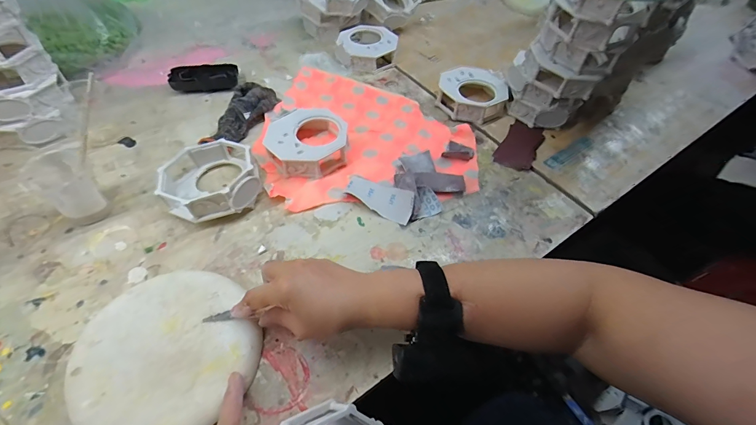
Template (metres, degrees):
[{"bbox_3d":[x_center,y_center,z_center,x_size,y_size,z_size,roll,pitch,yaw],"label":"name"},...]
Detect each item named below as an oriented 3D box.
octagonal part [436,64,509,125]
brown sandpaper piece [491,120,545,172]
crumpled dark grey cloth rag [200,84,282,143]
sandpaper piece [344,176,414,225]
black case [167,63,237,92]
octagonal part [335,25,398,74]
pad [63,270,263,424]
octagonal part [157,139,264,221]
[{"bbox_3d":[0.166,-0.207,0.623,0.118,0.042,0.113,14,52,7],"label":"octagonal part"},{"bbox_3d":[0.228,-0.111,0.570,0.056,0.018,0.119,27,55,16],"label":"brown sandpaper piece"},{"bbox_3d":[-0.208,-0.154,0.567,0.064,0.027,0.163,9,52,3],"label":"crumpled dark grey cloth rag"},{"bbox_3d":[0.002,-0.022,0.482,0.099,0.014,0.043,28,69,21],"label":"sandpaper piece"},{"bbox_3d":[-0.301,-0.232,0.625,0.107,0.025,0.058,-5,52,-8],"label":"black case"},{"bbox_3d":[-0.022,-0.327,0.707,0.117,0.040,0.121,6,51,0],"label":"octagonal part"},{"bbox_3d":[-0.199,0.131,0.338,0.154,0.013,0.154,2,52,-3],"label":"pad"},{"bbox_3d":[-0.218,-0.045,0.466,0.116,0.049,0.120,-14,54,-15],"label":"octagonal part"}]

